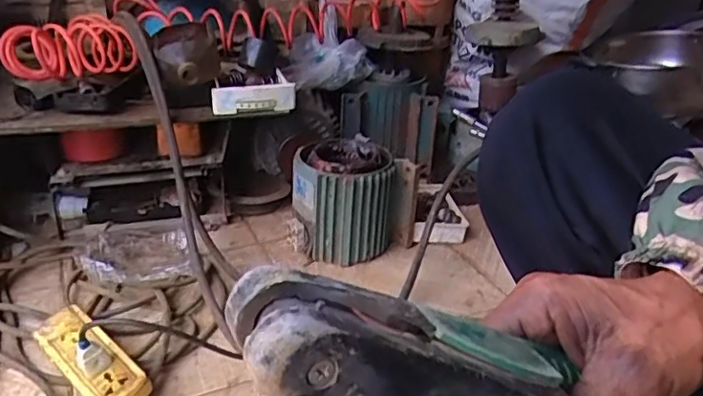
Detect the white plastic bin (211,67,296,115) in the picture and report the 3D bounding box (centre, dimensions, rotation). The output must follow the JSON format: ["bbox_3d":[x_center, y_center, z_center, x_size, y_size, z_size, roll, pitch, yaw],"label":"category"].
[{"bbox_3d":[-0.156,-0.158,0.899,0.125,0.042,0.064,-10,30,-22],"label":"white plastic bin"}]

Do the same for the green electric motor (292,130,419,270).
[{"bbox_3d":[-0.004,0.004,0.927,0.168,0.154,0.133,-13,31,-32],"label":"green electric motor"}]

